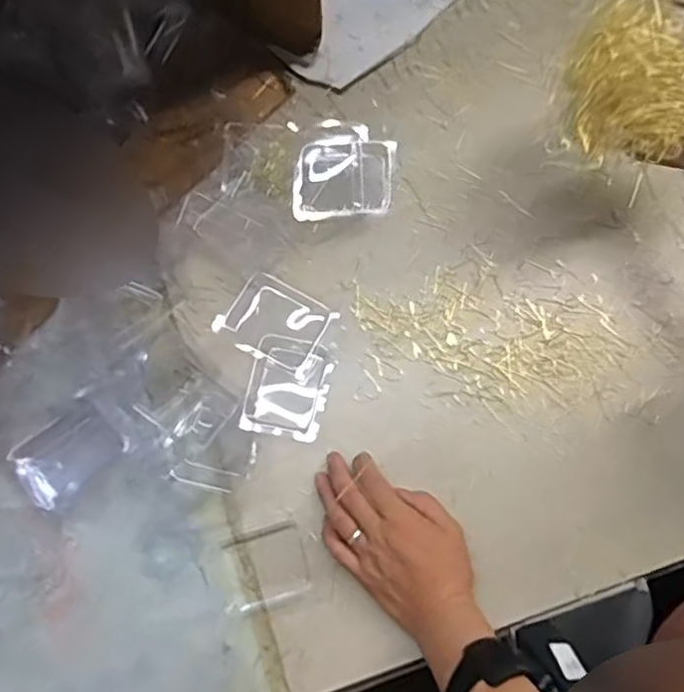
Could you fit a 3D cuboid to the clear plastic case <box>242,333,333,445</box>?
[{"bbox_3d":[-0.046,0.035,0.566,0.065,0.015,0.084,10,76,4],"label":"clear plastic case"}]

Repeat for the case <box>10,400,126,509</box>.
[{"bbox_3d":[-0.228,0.088,0.549,0.083,0.025,0.057,-43,79,-9],"label":"case"}]

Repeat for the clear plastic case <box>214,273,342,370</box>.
[{"bbox_3d":[-0.059,-0.021,0.575,0.086,0.031,0.065,26,78,7],"label":"clear plastic case"}]

